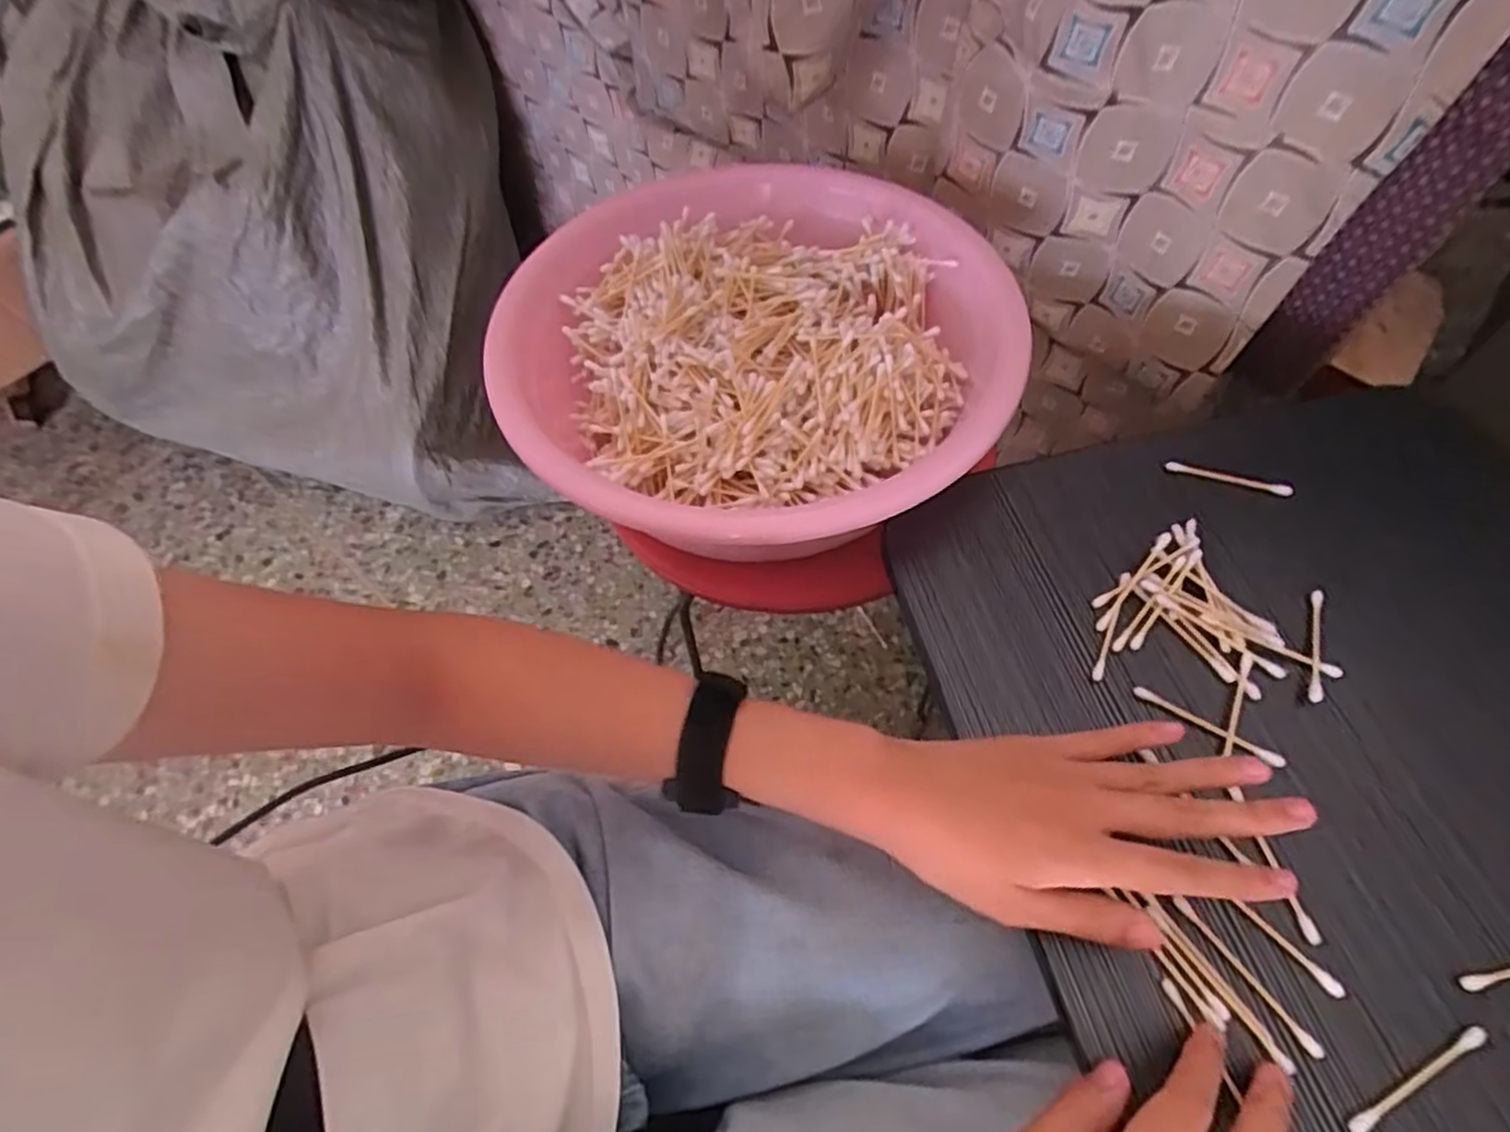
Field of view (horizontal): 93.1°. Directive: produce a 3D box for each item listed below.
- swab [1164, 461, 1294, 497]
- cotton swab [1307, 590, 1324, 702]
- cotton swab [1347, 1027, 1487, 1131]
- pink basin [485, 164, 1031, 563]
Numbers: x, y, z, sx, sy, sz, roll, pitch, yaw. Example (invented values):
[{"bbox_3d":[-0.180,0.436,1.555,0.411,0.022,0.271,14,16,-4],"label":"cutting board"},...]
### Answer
[{"bbox_3d":[0.280,-0.053,0.424,0.067,0.008,0.007,16,61,13],"label":"swab"},{"bbox_3d":[0.289,0.040,0.368,0.006,0.006,0.066,19,62,14],"label":"cotton swab"},{"bbox_3d":[0.256,0.198,0.275,0.070,0.004,0.006,-24,61,-11],"label":"cotton swab"},{"bbox_3d":[0.001,-0.147,0.490,0.343,0.084,0.347,-1,59,2],"label":"pink basin"}]

